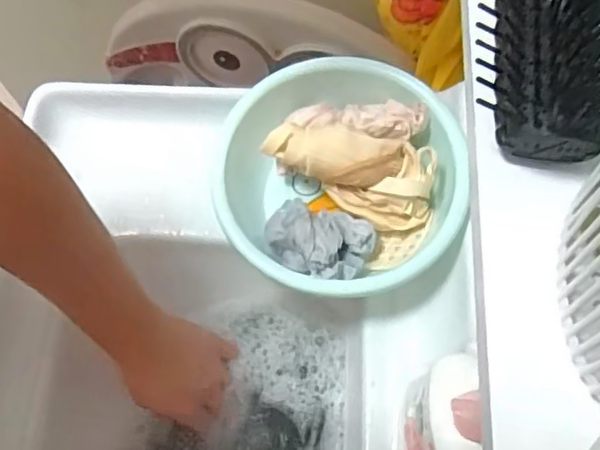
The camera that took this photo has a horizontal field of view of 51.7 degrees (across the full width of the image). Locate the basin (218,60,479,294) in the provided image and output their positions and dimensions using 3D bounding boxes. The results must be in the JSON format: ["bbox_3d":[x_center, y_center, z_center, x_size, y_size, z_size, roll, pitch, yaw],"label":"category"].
[{"bbox_3d":[0.033,-0.040,0.592,0.234,0.082,0.221,-1,68,2],"label":"basin"}]

